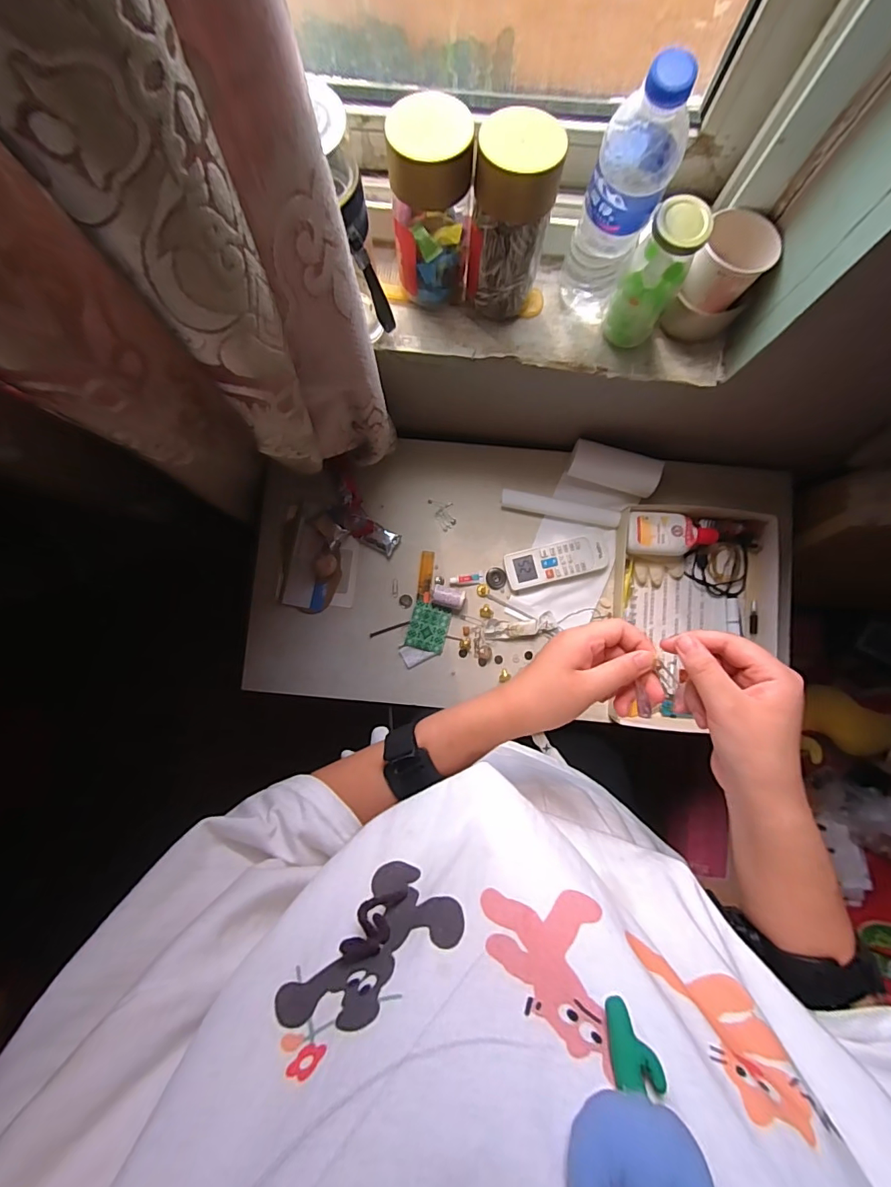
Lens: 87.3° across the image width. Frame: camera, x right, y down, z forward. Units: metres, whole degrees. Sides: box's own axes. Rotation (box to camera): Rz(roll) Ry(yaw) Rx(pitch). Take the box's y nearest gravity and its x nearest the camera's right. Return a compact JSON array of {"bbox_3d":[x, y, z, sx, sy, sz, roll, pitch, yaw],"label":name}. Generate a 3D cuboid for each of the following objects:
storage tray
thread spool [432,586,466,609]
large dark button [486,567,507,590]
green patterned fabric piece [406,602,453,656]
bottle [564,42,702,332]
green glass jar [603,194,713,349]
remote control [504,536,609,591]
[{"bbox_3d":[0.364,0.038,0.679,0.230,0.050,0.320,3,85,0],"label":"storage tray"},{"bbox_3d":[0.005,0.006,0.682,0.048,0.024,0.027,11,85,1],"label":"thread spool"},{"bbox_3d":[0.075,-0.022,0.695,0.029,0.004,0.033,5,85,0],"label":"large dark button"},{"bbox_3d":[-0.025,0.050,0.689,0.057,0.006,0.068,14,85,1],"label":"green patterned fabric piece"},{"bbox_3d":[0.154,-0.346,0.420,0.063,0.222,0.068,17,85,1],"label":"bottle"},{"bbox_3d":[0.202,-0.306,0.456,0.055,0.128,0.054,30,85,2],"label":"green glass jar"},{"bbox_3d":[0.163,-0.047,0.692,0.148,0.018,0.056,-14,85,-2],"label":"remote control"}]

